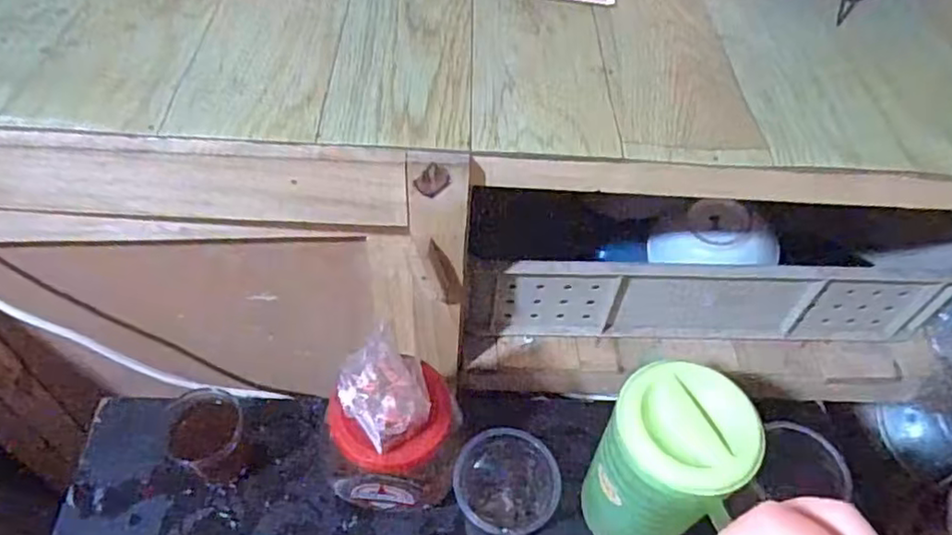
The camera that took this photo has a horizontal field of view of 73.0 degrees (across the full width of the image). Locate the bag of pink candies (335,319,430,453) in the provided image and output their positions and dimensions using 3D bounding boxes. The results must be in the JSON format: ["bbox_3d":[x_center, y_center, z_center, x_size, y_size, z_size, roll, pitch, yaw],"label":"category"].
[{"bbox_3d":[-0.075,0.098,0.512,0.060,0.079,0.063,-37,64,-27],"label":"bag of pink candies"}]

